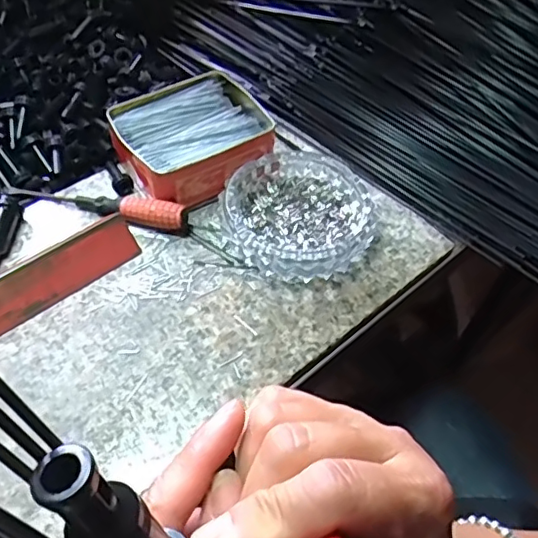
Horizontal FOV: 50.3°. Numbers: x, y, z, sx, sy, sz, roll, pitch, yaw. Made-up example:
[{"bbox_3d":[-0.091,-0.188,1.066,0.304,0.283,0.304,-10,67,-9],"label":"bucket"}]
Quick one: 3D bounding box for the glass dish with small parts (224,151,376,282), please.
[{"bbox_3d":[0.027,-0.046,0.468,0.121,0.027,0.117,2,53,-3],"label":"glass dish with small parts"}]

